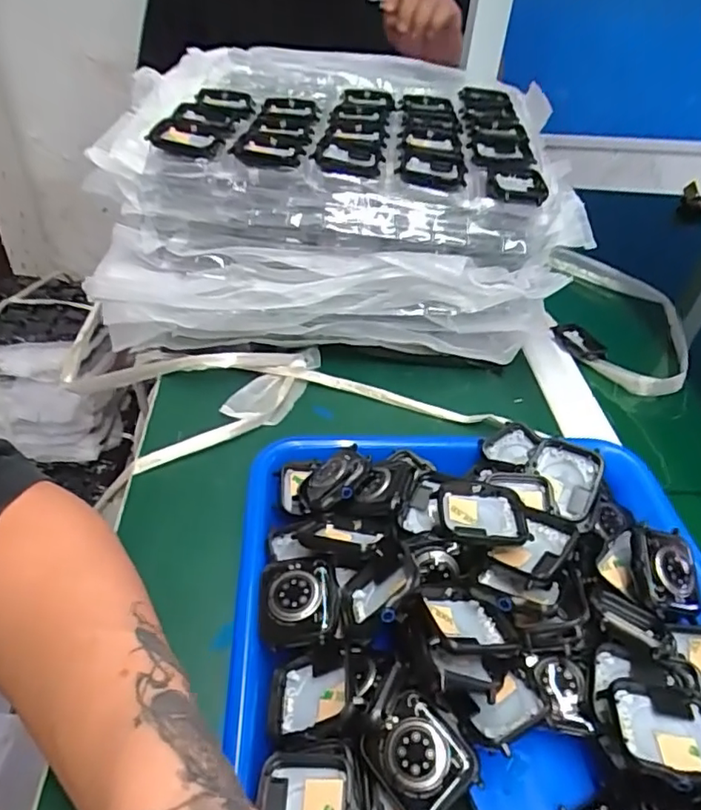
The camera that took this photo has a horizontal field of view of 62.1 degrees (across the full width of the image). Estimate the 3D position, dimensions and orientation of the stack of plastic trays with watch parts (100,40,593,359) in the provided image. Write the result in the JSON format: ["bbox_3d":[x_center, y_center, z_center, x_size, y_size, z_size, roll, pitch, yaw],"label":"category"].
[{"bbox_3d":[-0.019,-0.193,0.542,0.339,0.164,0.329,1,41,-3],"label":"stack of plastic trays with watch parts"}]

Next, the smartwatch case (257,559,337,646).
[{"bbox_3d":[-0.025,0.093,0.277,0.038,0.009,0.041,-11,48,4],"label":"smartwatch case"}]

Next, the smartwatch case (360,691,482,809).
[{"bbox_3d":[0.028,0.141,0.234,0.033,0.007,0.042,-30,52,-33],"label":"smartwatch case"}]

